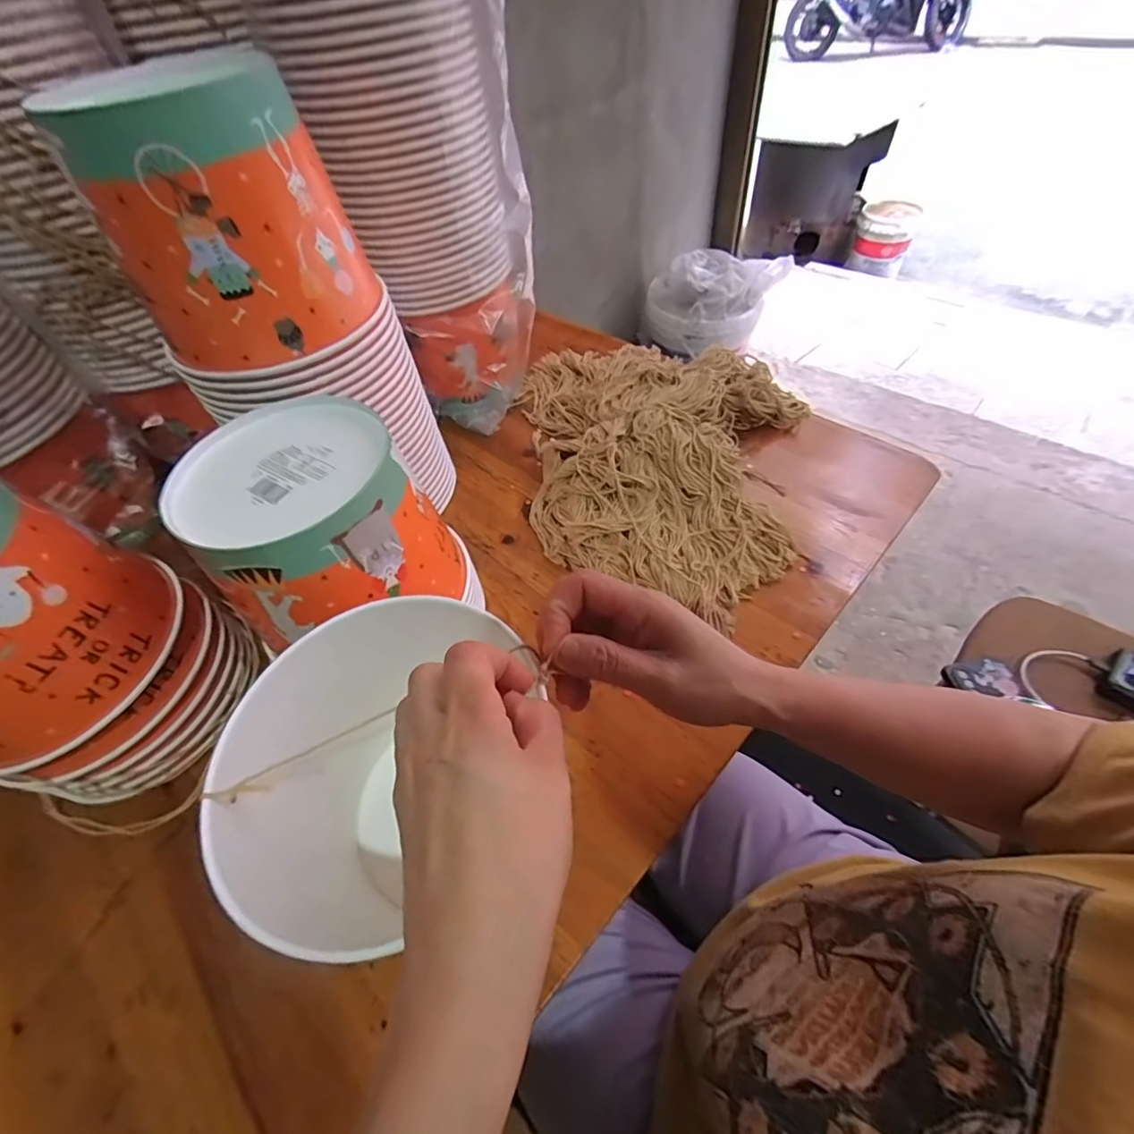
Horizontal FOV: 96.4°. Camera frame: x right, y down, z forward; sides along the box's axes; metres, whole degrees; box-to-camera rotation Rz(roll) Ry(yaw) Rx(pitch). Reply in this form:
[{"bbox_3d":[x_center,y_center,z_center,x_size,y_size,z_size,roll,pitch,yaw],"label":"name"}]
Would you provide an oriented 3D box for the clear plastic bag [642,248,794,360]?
[{"bbox_3d":[0.378,-0.704,1.367,0.341,0.191,0.233,20,57,20],"label":"clear plastic bag"}]

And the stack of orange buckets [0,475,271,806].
[{"bbox_3d":[-0.345,0.054,0.332,0.141,0.216,0.144,6,54,10],"label":"stack of orange buckets"}]

